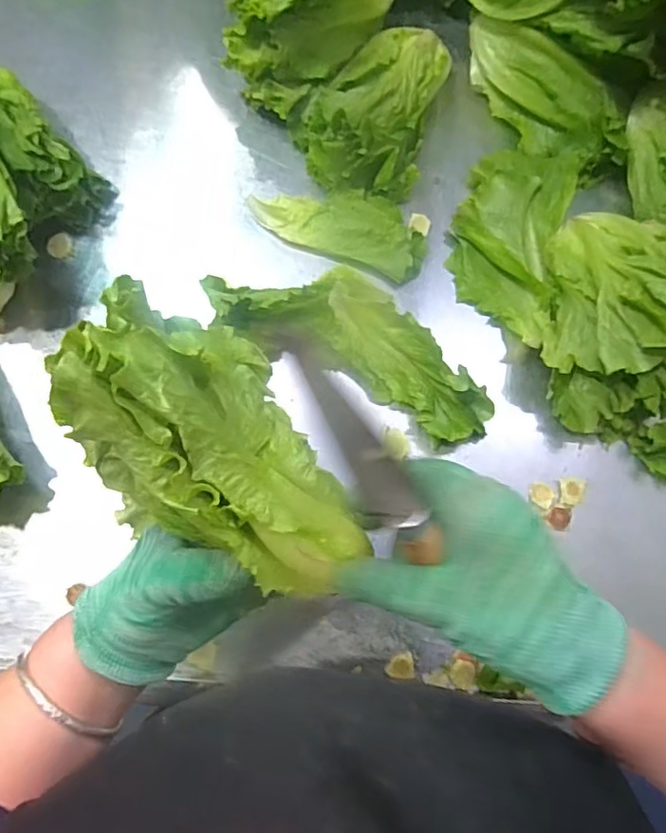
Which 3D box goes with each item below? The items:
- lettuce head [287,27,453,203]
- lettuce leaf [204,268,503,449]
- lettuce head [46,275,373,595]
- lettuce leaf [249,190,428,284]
[{"bbox_3d":[0.029,-0.270,0.493,0.117,0.051,0.158,16,79,2],"label":"lettuce head"},{"bbox_3d":[0.021,-0.065,0.456,0.232,0.034,0.084,26,79,4],"label":"lettuce leaf"},{"bbox_3d":[-0.056,0.015,0.253,0.089,0.080,0.151,-30,81,-7],"label":"lettuce head"},{"bbox_3d":[0.009,-0.165,0.500,0.146,0.025,0.063,23,79,3],"label":"lettuce leaf"}]

